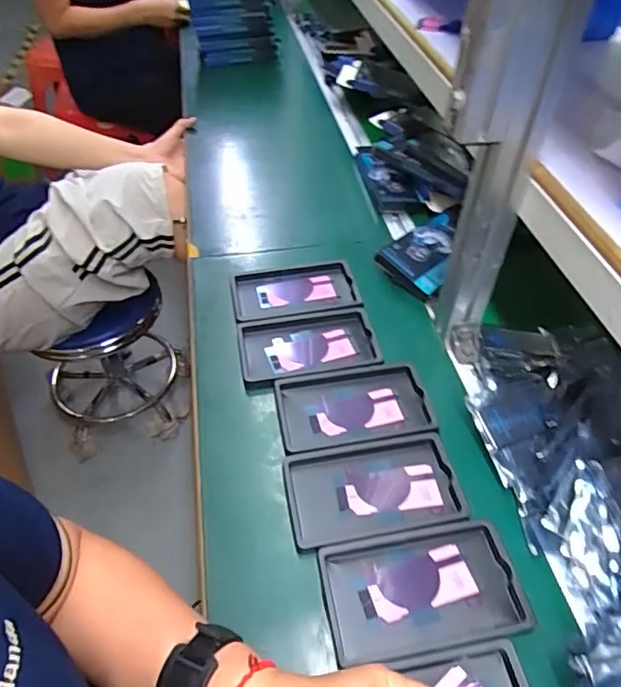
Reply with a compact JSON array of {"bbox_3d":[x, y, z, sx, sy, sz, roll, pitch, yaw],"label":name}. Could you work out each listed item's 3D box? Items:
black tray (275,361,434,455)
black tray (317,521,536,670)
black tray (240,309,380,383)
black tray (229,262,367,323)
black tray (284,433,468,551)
[{"bbox_3d":[0.047,0.066,0.563,0.160,0.011,0.095,-9,48,-5],"label":"black tray"},{"bbox_3d":[0.093,0.205,0.437,0.159,0.010,0.092,-8,48,-4],"label":"black tray"},{"bbox_3d":[-0.003,0.000,0.623,0.161,0.015,0.098,-11,48,-6],"label":"black tray"},{"bbox_3d":[-0.021,-0.069,0.687,0.158,0.013,0.097,-9,48,-5],"label":"black tray"},{"bbox_3d":[0.060,0.139,0.500,0.160,0.015,0.094,-11,48,-6],"label":"black tray"}]

